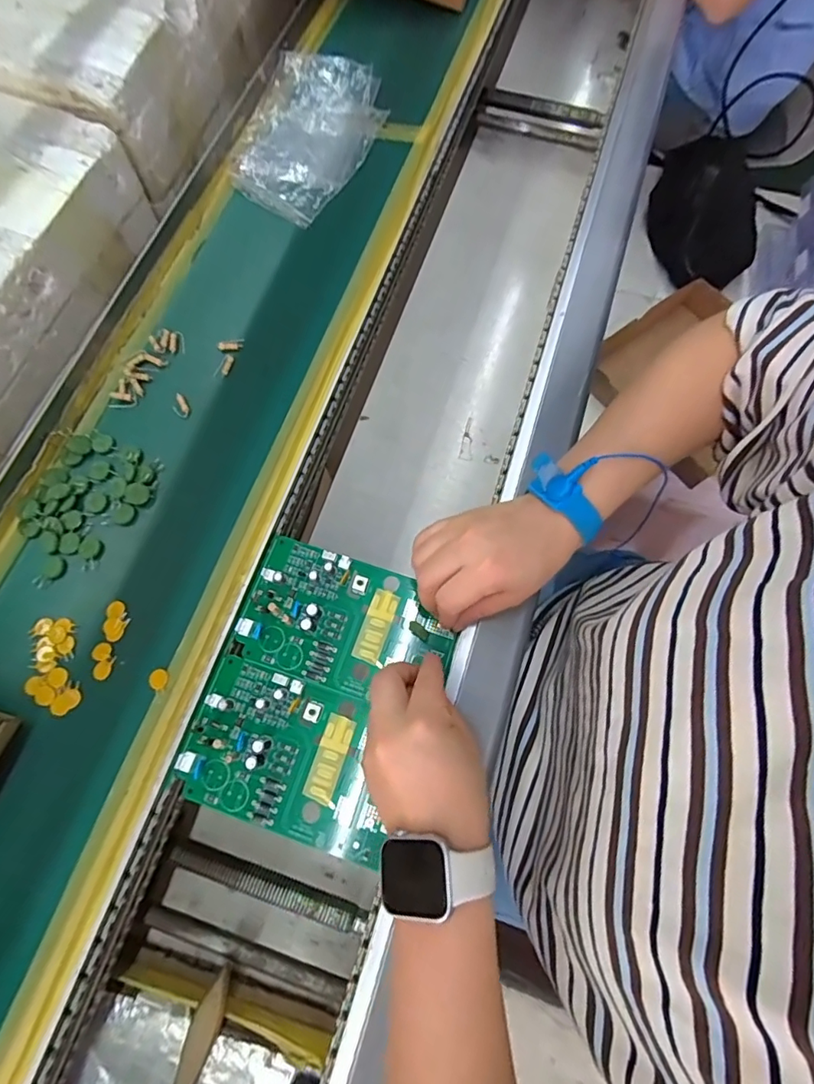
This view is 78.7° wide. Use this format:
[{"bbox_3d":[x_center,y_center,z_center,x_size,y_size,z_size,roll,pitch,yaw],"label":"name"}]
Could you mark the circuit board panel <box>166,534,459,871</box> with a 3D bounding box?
[{"bbox_3d":[-0.062,0.104,0.357,0.150,0.014,0.190,18,73,5],"label":"circuit board panel"}]

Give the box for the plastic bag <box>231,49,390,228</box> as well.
[{"bbox_3d":[-0.102,-0.421,0.511,0.129,0.026,0.196,20,73,5],"label":"plastic bag"}]

